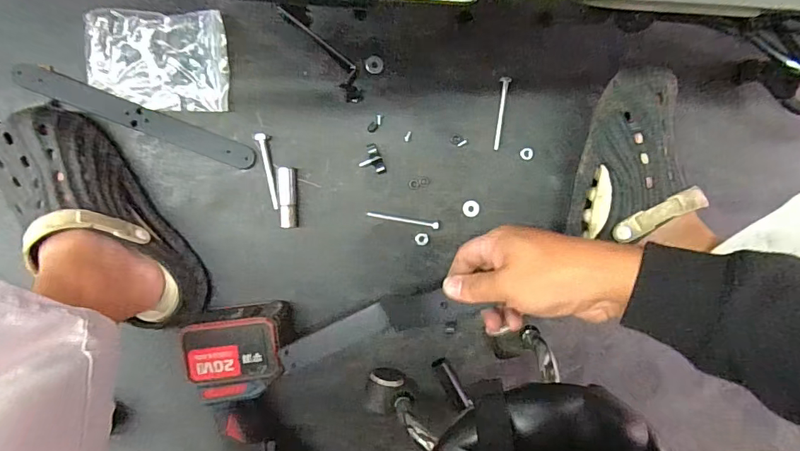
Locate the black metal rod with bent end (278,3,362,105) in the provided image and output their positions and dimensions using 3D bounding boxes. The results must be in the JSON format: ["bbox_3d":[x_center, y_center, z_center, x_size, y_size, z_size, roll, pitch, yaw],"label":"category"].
[{"bbox_3d":[-0.094,-0.223,0.580,0.035,0.012,0.146,-38,98,1],"label":"black metal rod with bent end"}]

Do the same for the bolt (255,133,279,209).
[{"bbox_3d":[-0.170,-0.070,0.585,0.011,0.016,0.098,-10,98,-2],"label":"bolt"}]

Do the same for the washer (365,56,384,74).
[{"bbox_3d":[-0.034,-0.211,0.592,0.024,0.004,0.022,0,97,-4],"label":"washer"}]

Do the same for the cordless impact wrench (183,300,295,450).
[{"bbox_3d":[-0.185,0.241,0.585,0.126,0.087,0.277,-11,96,-4],"label":"cordless impact wrench"}]

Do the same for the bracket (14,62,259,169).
[{"bbox_3d":[-0.327,-0.134,0.564,0.294,0.010,0.032,21,92,-8],"label":"bracket"}]

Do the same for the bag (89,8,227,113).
[{"bbox_3d":[-0.298,-0.203,0.559,0.163,0.007,0.114,-1,97,-4],"label":"bag"}]

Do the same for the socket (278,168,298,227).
[{"bbox_3d":[-0.146,-0.036,0.589,0.021,0.021,0.078,2,97,-4],"label":"socket"}]

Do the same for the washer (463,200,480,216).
[{"bbox_3d":[0.097,-0.023,0.615,0.022,0.004,0.023,0,97,-4],"label":"washer"}]

